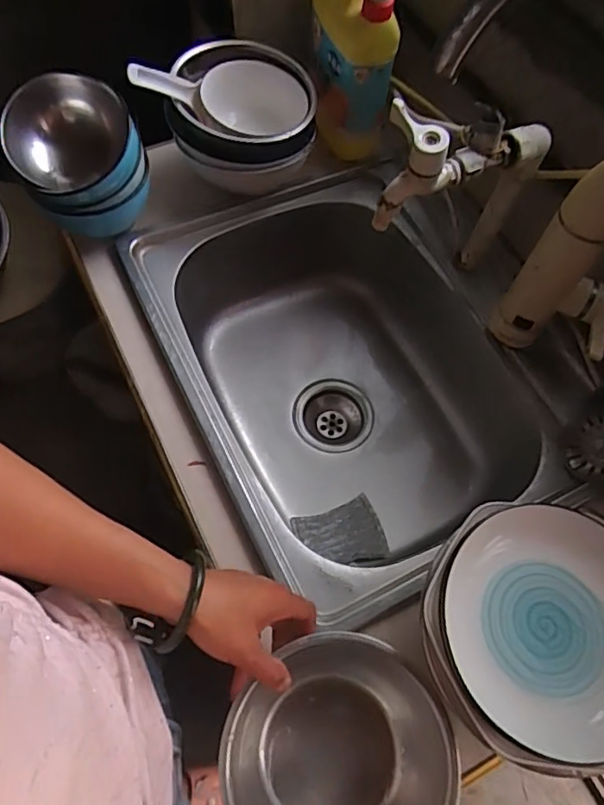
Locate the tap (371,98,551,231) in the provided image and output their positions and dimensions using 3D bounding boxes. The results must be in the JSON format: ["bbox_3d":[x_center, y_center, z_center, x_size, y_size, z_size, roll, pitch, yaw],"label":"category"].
[{"bbox_3d":[0.147,-0.238,0.527,0.188,0.089,0.056,-26,68,-16],"label":"tap"}]

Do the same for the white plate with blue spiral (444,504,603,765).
[{"bbox_3d":[0.193,0.170,0.441,0.163,0.027,0.170,2,64,-3],"label":"white plate with blue spiral"}]

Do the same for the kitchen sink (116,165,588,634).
[{"bbox_3d":[0.056,-0.028,0.734,0.385,0.197,0.497,-23,68,-14],"label":"kitchen sink"}]

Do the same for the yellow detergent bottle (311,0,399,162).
[{"bbox_3d":[0.060,-0.450,0.714,0.090,0.229,0.145,-3,64,-5],"label":"yellow detergent bottle"}]

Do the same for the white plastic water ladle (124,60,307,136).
[{"bbox_3d":[-0.102,-0.362,0.683,0.238,0.067,0.101,-16,64,-37],"label":"white plastic water ladle"}]

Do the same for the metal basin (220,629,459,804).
[{"bbox_3d":[0.025,0.280,0.458,0.162,0.089,0.166,2,64,-3],"label":"metal basin"}]

